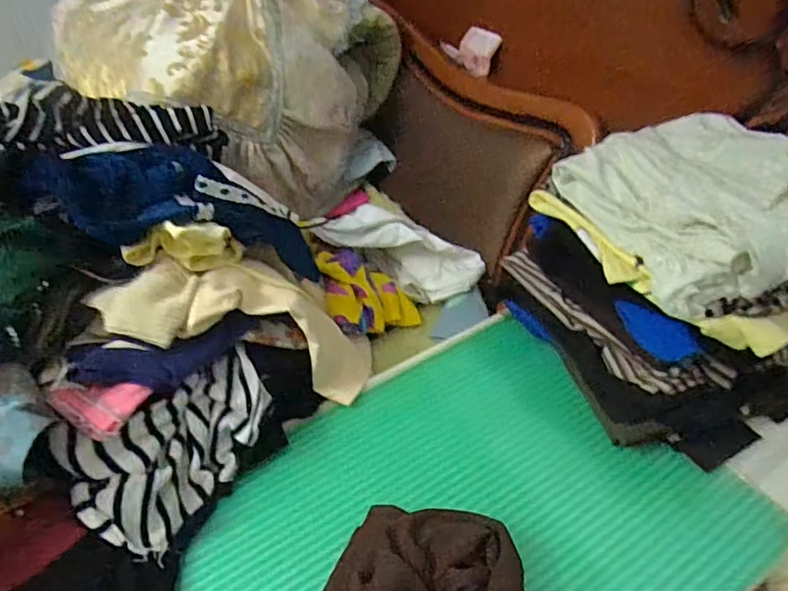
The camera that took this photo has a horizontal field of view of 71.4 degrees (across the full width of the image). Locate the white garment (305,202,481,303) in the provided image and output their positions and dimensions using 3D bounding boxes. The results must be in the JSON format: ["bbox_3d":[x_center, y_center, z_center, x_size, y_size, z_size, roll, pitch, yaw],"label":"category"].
[{"bbox_3d":[0.010,-0.071,0.858,0.260,0.079,0.098,24,42,-9],"label":"white garment"}]

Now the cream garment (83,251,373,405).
[{"bbox_3d":[-0.153,0.037,0.655,0.353,0.096,0.118,24,26,-36],"label":"cream garment"}]

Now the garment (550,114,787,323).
[{"bbox_3d":[0.367,-0.117,0.629,0.287,0.079,0.268,-20,44,-18],"label":"garment"}]

